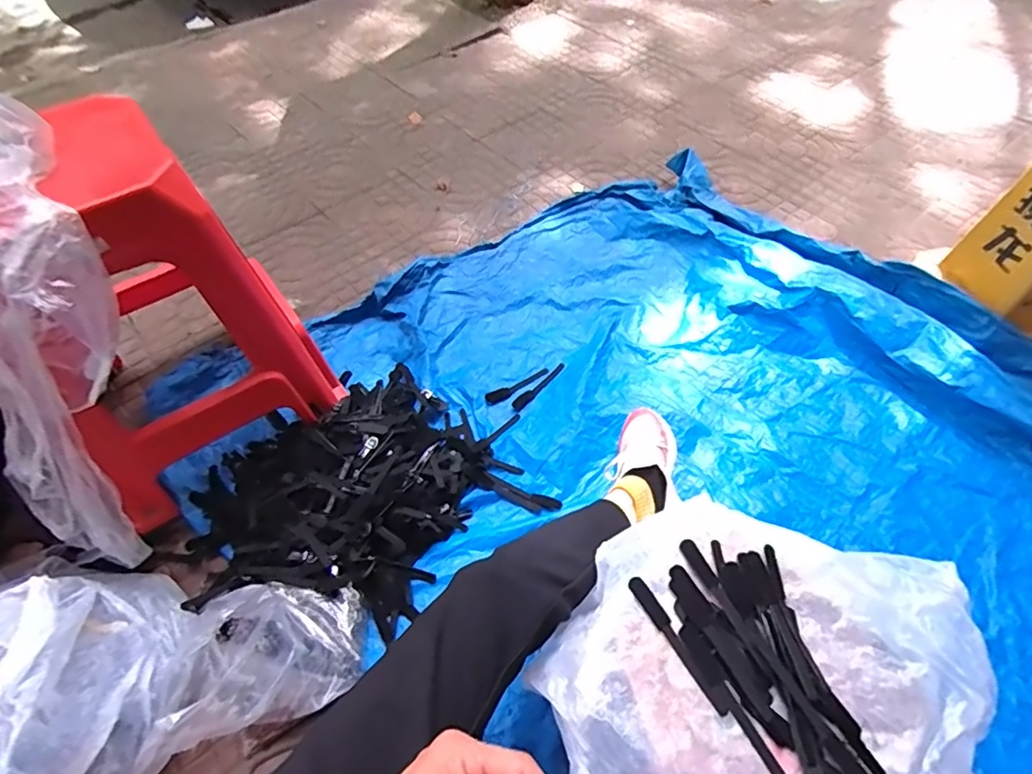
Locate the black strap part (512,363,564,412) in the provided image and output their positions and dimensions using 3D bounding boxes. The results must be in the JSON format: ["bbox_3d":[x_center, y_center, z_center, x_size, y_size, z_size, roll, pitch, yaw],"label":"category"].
[{"bbox_3d":[0.043,-0.002,1.068,0.026,0.009,0.135,35,61,25],"label":"black strap part"}]

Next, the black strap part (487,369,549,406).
[{"bbox_3d":[0.001,-0.004,1.067,0.139,0.009,0.027,-31,58,-20],"label":"black strap part"}]

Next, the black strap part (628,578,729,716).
[{"bbox_3d":[0.161,0.253,0.553,0.018,0.011,0.139,-27,57,-18],"label":"black strap part"}]

